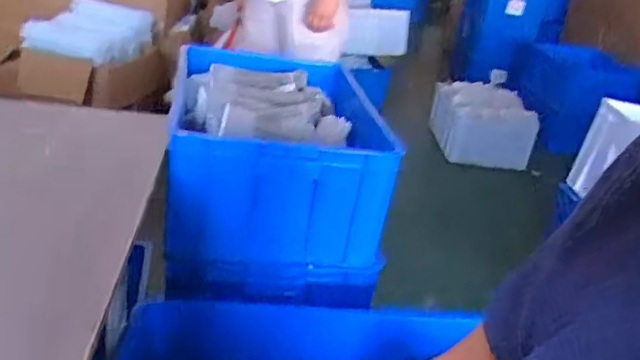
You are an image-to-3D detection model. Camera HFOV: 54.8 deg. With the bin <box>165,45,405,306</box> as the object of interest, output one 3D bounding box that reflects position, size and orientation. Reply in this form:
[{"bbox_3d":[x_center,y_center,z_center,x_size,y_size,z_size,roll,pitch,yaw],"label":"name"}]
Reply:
[{"bbox_3d":[-0.112,-0.037,1.314,0.408,0.360,0.576,2,24,-14],"label":"bin"}]

